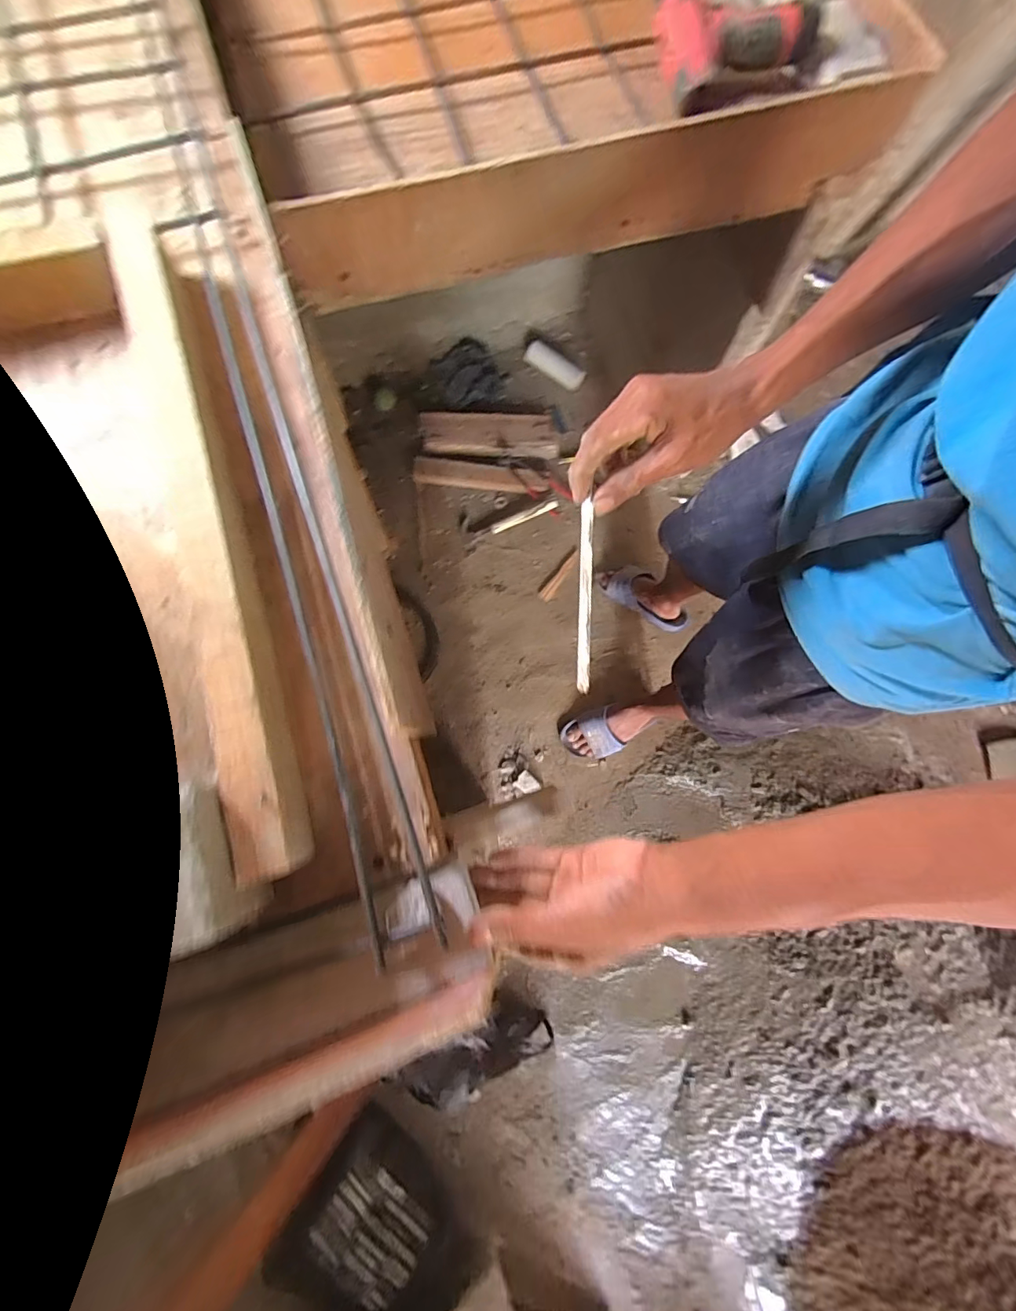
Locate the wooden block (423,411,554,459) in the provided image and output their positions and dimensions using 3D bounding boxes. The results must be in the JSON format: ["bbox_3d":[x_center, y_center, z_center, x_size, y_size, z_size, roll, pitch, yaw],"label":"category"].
[{"bbox_3d":[-0.051,-0.644,1.371,0.377,0.045,0.140,1,77,-1],"label":"wooden block"}]

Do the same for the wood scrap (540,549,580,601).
[{"bbox_3d":[0.145,-0.222,1.308,0.030,0.012,0.172,37,79,7],"label":"wood scrap"}]

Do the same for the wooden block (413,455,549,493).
[{"bbox_3d":[-0.078,-0.512,1.349,0.374,0.038,0.067,5,77,0],"label":"wooden block"}]

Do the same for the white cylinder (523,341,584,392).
[{"bbox_3d":[0.140,-0.862,1.419,0.185,0.049,0.064,27,79,-8],"label":"white cylinder"}]

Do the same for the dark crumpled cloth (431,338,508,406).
[{"bbox_3d":[-0.117,-0.850,1.412,0.193,0.035,0.237,-19,78,-5],"label":"dark crumpled cloth"}]

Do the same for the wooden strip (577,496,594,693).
[{"bbox_3d":[0.060,-0.047,0.366,0.009,0.007,0.148,3,82,1],"label":"wooden strip"}]

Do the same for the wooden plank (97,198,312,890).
[{"bbox_3d":[-0.227,-0.117,0.349,0.046,0.024,0.535,-18,78,-4],"label":"wooden plank"}]

